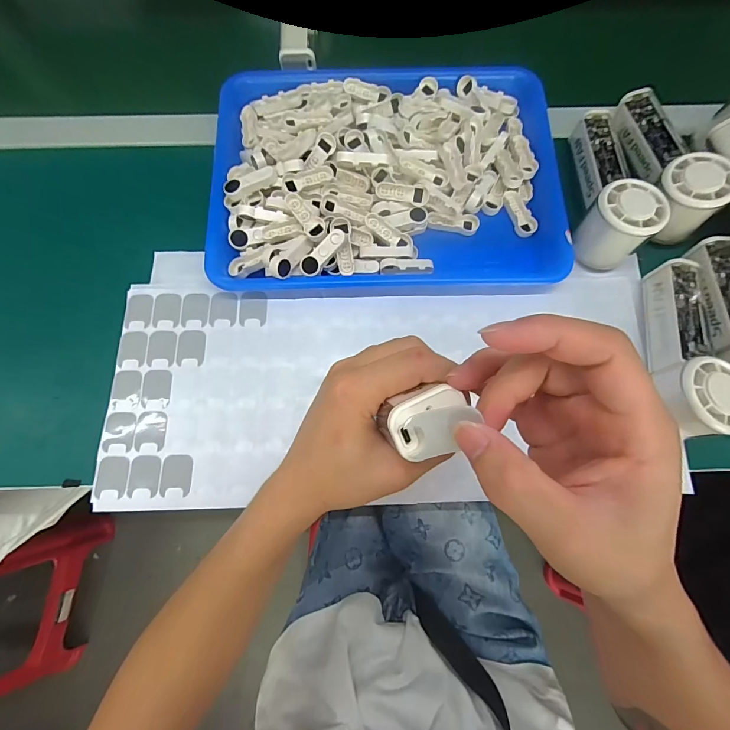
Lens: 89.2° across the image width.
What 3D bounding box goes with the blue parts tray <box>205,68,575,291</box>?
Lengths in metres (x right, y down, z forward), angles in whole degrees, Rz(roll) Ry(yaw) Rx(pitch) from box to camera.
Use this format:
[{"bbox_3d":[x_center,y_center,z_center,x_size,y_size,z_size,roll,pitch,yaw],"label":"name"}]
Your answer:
[{"bbox_3d":[0.021,-0.191,0.357,0.331,0.030,0.236,-2,77,0],"label":"blue parts tray"}]

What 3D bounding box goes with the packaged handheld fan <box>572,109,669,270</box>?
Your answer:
[{"bbox_3d":[0.236,-0.175,0.351,0.060,0.058,0.163,7,76,2],"label":"packaged handheld fan"}]

